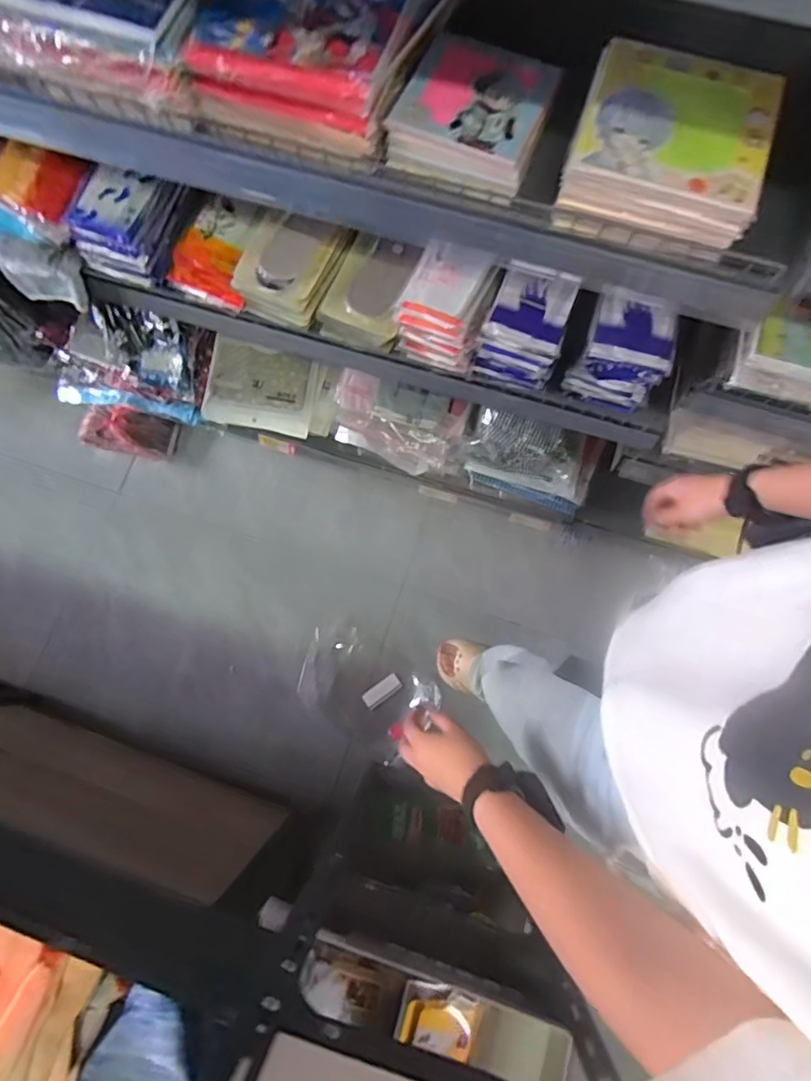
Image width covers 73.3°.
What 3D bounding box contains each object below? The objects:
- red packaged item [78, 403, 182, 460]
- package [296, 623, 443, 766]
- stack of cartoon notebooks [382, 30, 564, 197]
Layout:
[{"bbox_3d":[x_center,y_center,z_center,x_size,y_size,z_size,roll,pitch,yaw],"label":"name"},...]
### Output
[{"bbox_3d":[-0.730,-0.286,1.433,0.248,0.089,0.108,8,77,3],"label":"red packaged item"},{"bbox_3d":[-0.102,0.361,1.324,0.338,0.041,0.230,35,80,8],"label":"package"},{"bbox_3d":[0.070,-0.450,0.571,0.146,0.037,0.146,19,78,5],"label":"stack of cartoon notebooks"}]

